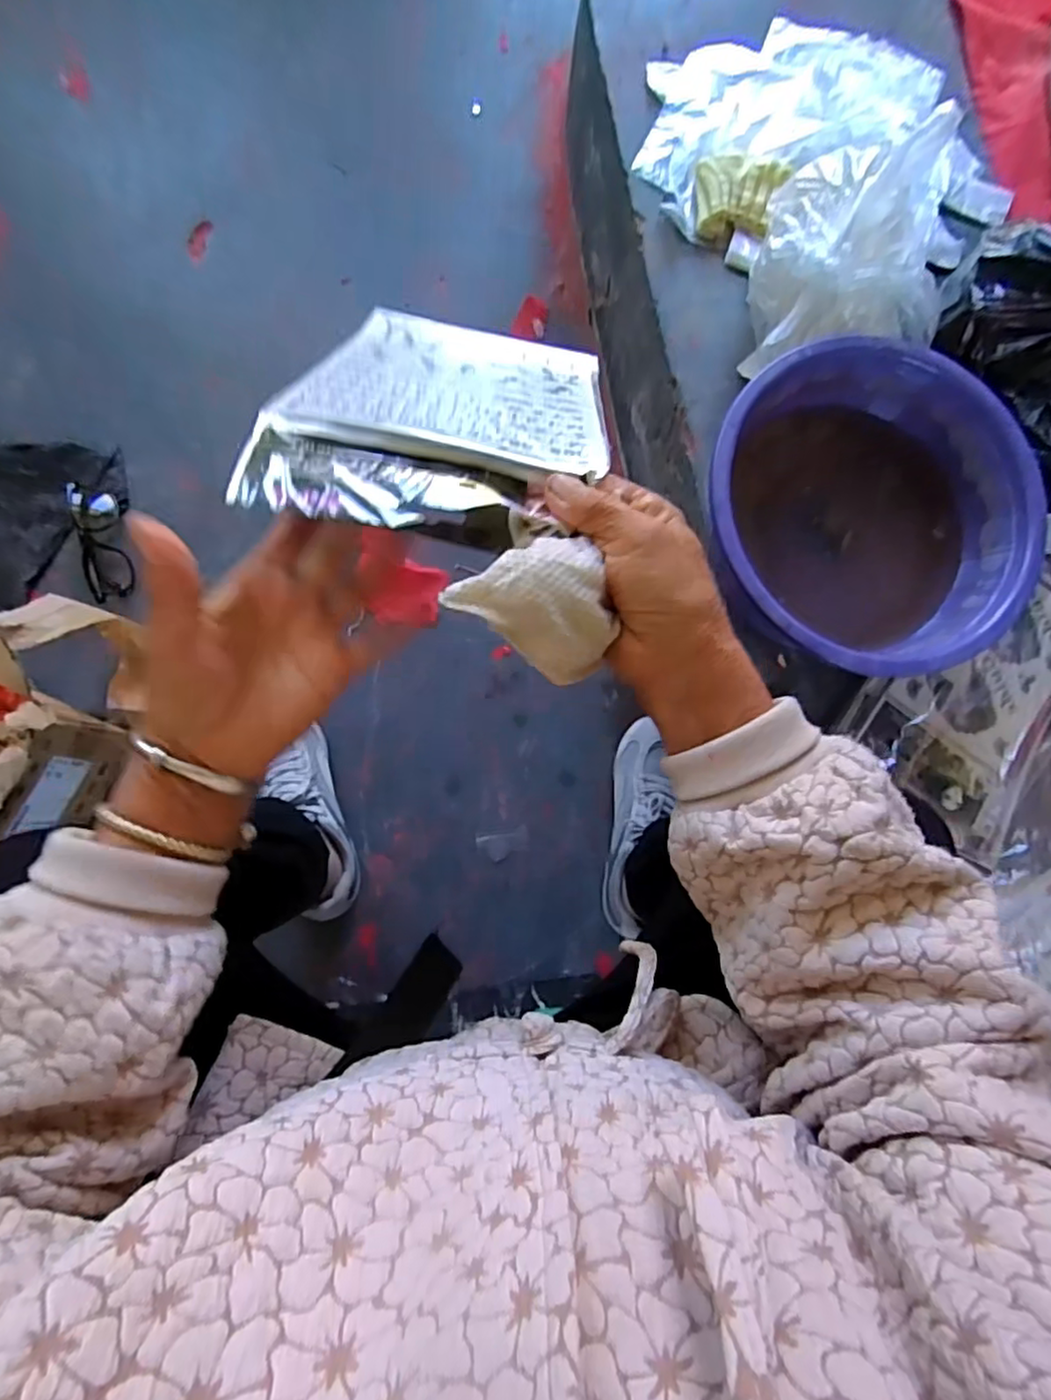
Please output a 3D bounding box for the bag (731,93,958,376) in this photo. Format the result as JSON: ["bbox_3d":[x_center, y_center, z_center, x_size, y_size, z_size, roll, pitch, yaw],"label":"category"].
[{"bbox_3d":[0.292,-0.400,0.575,0.149,0.156,0.175,0,81,-4],"label":"bag"}]

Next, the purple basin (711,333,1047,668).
[{"bbox_3d":[0.291,-0.158,0.572,0.266,0.103,0.273,1,81,-4],"label":"purple basin"}]

